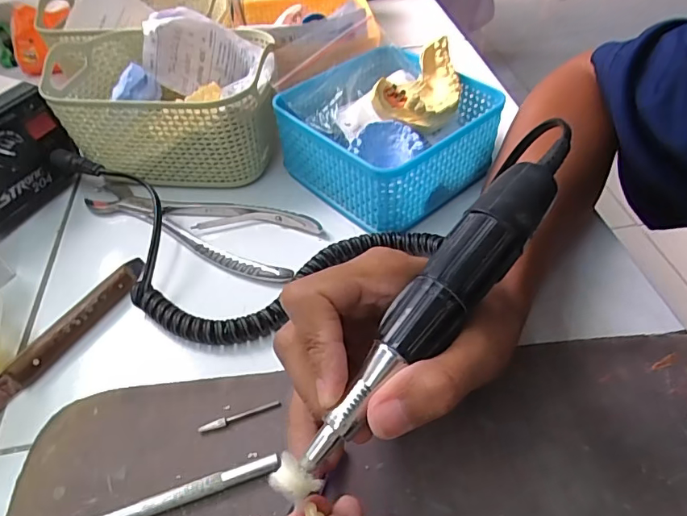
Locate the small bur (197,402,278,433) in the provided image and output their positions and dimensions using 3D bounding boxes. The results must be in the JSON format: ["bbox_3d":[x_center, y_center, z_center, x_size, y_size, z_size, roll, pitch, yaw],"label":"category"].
[{"bbox_3d":[-0.056,0.085,0.262,0.044,0.004,0.004,-16,49,-11],"label":"small bur"}]

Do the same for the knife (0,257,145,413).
[{"bbox_3d":[-0.176,0.053,0.294,0.016,0.014,0.148,23,53,22],"label":"knife"}]

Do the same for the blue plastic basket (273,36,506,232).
[{"bbox_3d":[0.035,-0.097,0.375,0.131,0.068,0.134,-35,55,-26],"label":"blue plastic basket"}]

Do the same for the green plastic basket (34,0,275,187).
[{"bbox_3d":[-0.144,-0.124,0.403,0.182,0.080,0.124,1,48,4],"label":"green plastic basket"}]

